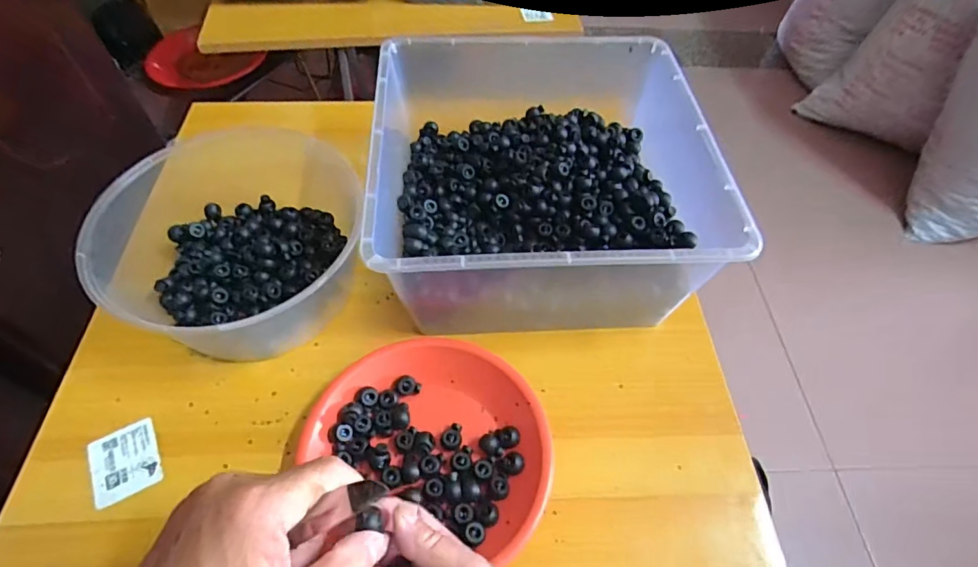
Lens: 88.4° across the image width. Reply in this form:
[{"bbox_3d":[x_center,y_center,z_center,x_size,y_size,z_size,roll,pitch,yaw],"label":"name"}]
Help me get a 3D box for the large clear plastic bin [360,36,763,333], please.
[{"bbox_3d":[0.046,-0.098,0.493,0.297,0.126,0.282,-2,55,-4],"label":"large clear plastic bin"}]

